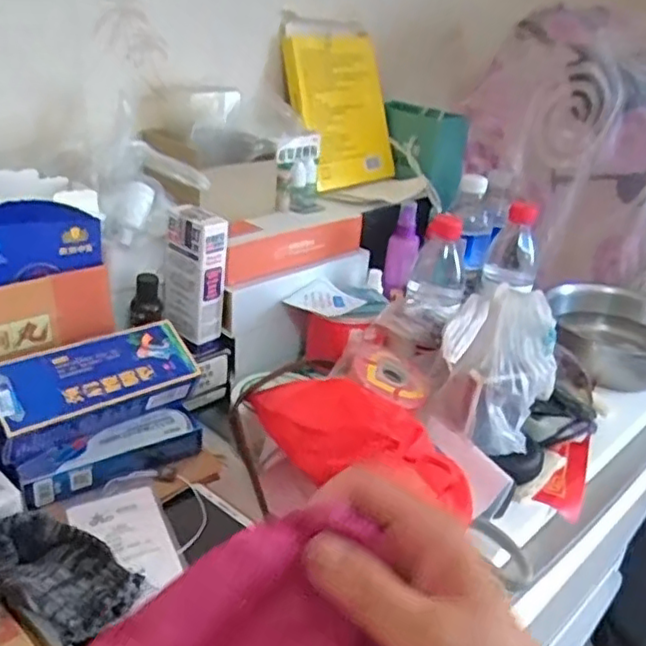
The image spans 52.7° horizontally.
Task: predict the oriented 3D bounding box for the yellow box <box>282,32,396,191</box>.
[{"bbox_3d":[0.028,-0.271,0.824,0.142,0.183,0.031,-23,17,-35],"label":"yellow box"}]

